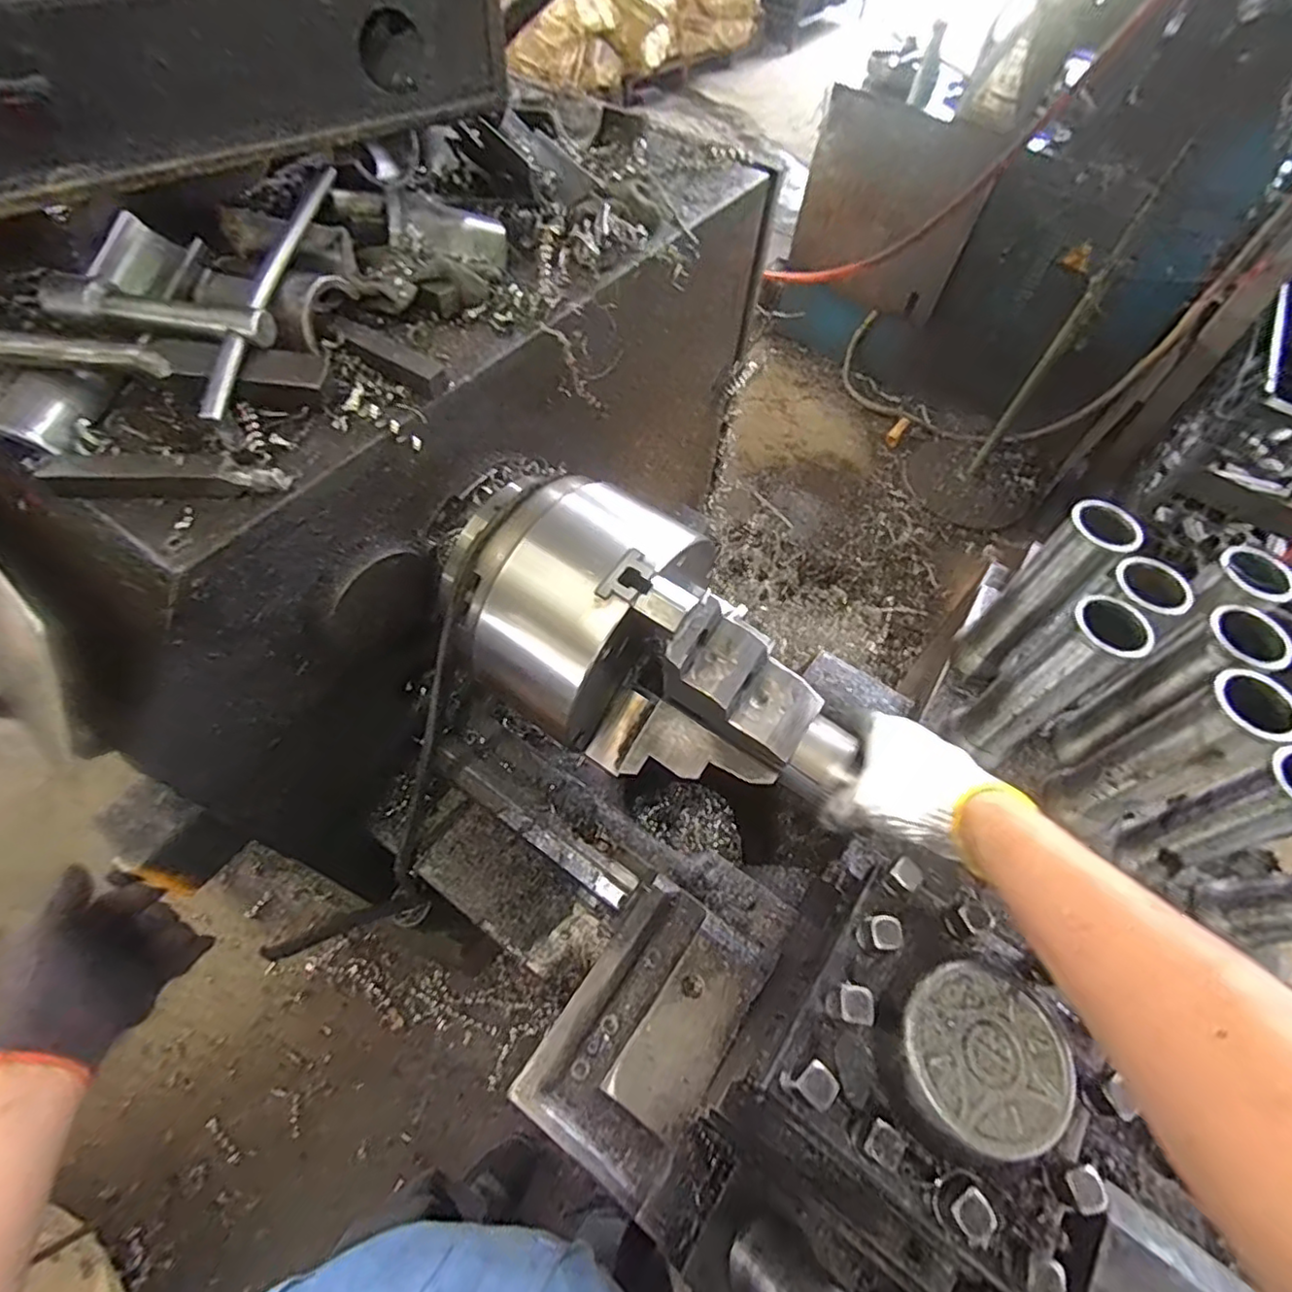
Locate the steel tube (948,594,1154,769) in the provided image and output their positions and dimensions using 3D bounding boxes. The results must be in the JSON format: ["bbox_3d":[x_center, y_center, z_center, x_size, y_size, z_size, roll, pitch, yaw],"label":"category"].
[{"bbox_3d":[0.312,0.034,0.510,0.052,0.184,0.050,-39,68,-24],"label":"steel tube"}]

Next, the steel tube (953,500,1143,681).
[{"bbox_3d":[0.341,-0.039,0.563,0.051,0.186,0.064,39,64,19],"label":"steel tube"}]

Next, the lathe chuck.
[{"bbox_3d":[-0.016,0.002,0.509,0.301,0.162,0.162,32,62,15],"label":"lathe chuck"}]

